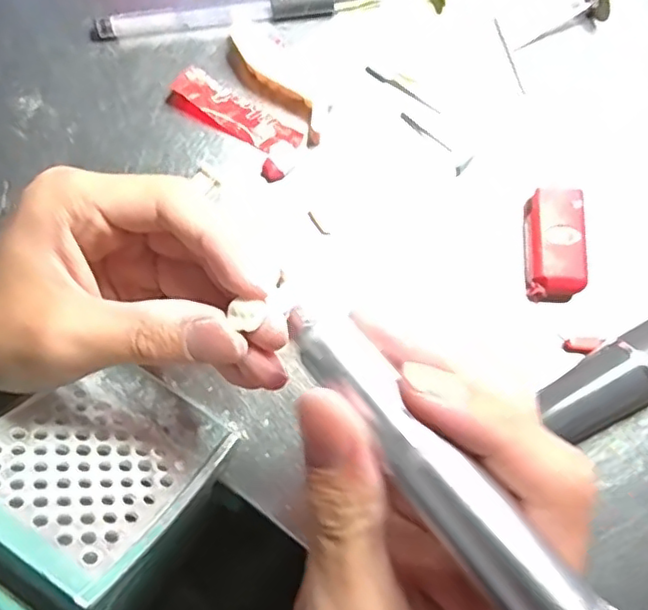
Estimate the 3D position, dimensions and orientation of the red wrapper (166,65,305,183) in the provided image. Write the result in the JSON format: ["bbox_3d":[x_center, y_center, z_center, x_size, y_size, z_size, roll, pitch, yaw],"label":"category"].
[{"bbox_3d":[-0.039,-0.083,0.272,0.066,0.009,0.027,35,78,8],"label":"red wrapper"}]

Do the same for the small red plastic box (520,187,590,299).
[{"bbox_3d":[0.095,-0.024,0.256,0.025,0.019,0.044,0,76,0],"label":"small red plastic box"}]

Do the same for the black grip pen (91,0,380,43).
[{"bbox_3d":[-0.042,-0.136,0.285,0.132,0.012,0.013,-8,76,-2],"label":"black grip pen"}]

